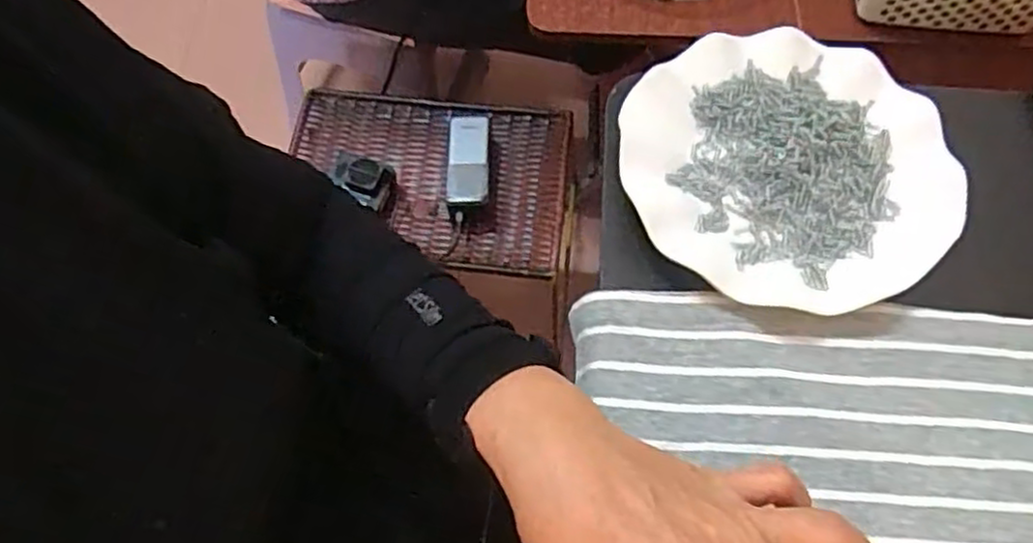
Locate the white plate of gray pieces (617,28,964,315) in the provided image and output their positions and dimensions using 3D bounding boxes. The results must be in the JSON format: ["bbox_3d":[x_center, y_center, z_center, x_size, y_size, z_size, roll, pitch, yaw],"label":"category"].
[{"bbox_3d":[0.153,-0.063,0.415,0.179,0.025,0.174,-1,64,2],"label":"white plate of gray pieces"}]

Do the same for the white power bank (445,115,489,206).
[{"bbox_3d":[-0.060,-0.143,0.901,0.050,0.018,0.131,-1,64,2],"label":"white power bank"}]

